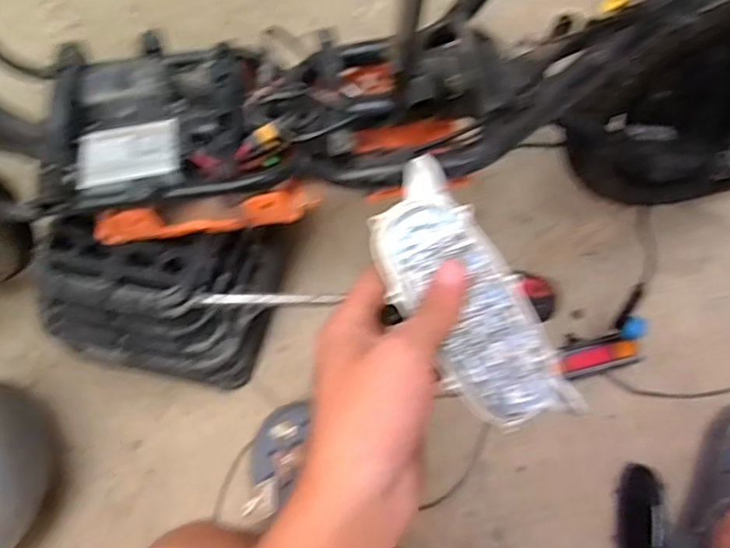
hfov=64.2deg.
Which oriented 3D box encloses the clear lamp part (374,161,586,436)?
[{"bbox_3d":[0.051,0.016,0.299,0.054,0.019,0.147,-32,92,-13],"label":"clear lamp part"}]

